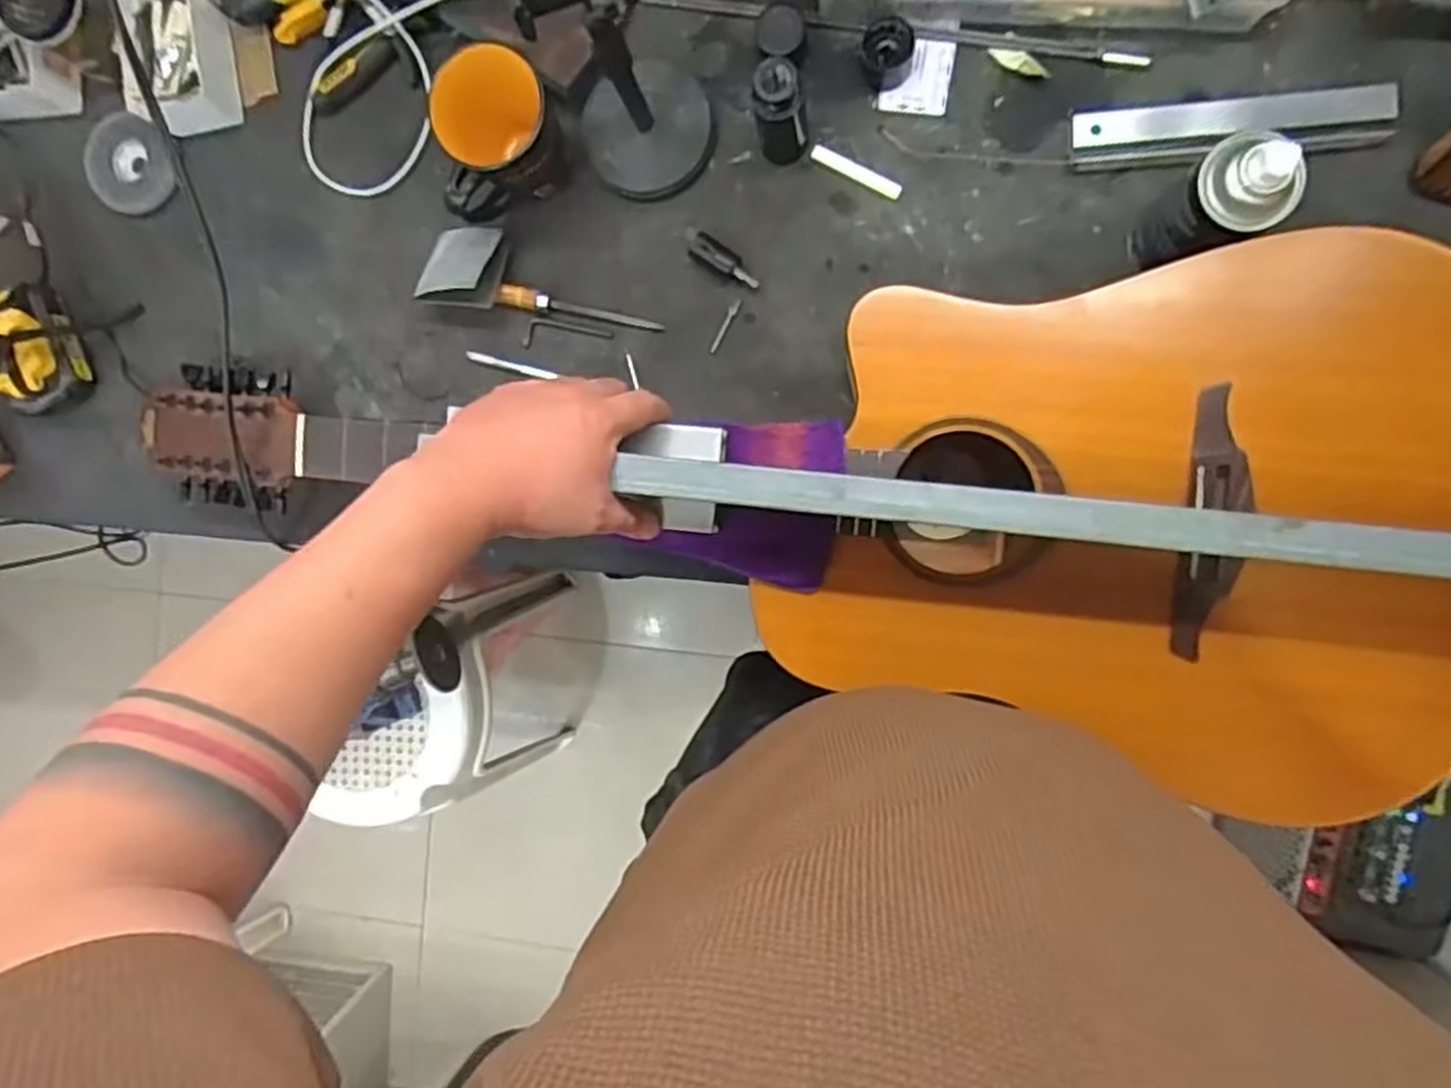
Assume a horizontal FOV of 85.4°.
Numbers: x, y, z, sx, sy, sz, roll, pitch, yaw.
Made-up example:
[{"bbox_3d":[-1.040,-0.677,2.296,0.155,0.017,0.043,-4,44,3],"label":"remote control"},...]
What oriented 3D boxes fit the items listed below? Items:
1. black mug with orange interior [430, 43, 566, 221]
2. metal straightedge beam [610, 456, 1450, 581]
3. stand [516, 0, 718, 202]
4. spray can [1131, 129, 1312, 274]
[{"bbox_3d":[-0.178,-0.318,0.620,0.108,0.107,0.077,-22,90,7],"label":"black mug with orange interior"},{"bbox_3d":[0.221,-0.013,0.461,0.577,0.016,0.026,7,93,8],"label":"metal straightedge beam"},{"bbox_3d":[-0.075,-0.340,0.553,0.103,0.217,0.096,0,92,7],"label":"stand"},{"bbox_3d":[0.336,-0.229,0.546,0.066,0.146,0.061,42,96,4],"label":"spray can"}]

